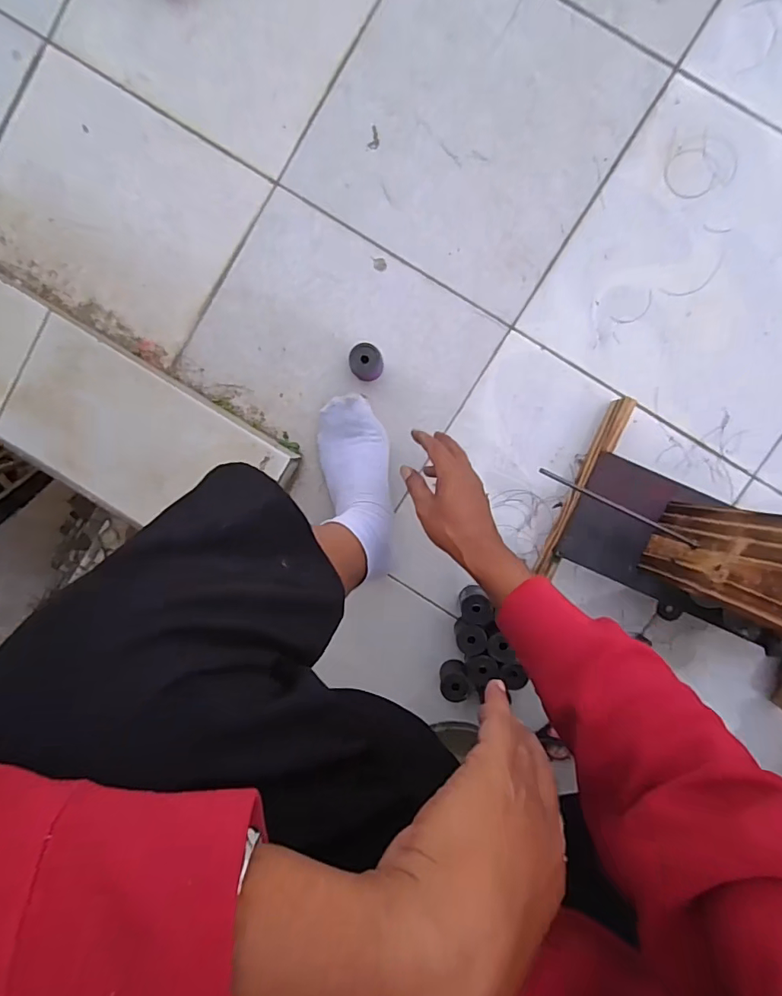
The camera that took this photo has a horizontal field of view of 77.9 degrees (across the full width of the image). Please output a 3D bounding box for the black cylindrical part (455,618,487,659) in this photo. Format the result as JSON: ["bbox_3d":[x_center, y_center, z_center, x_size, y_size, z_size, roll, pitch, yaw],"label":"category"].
[{"bbox_3d":[0.117,0.202,0.715,0.044,0.047,0.046,0,95,4],"label":"black cylindrical part"}]

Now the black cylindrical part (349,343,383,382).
[{"bbox_3d":[-0.033,-0.189,0.683,0.042,0.057,0.044,0,95,3],"label":"black cylindrical part"}]

